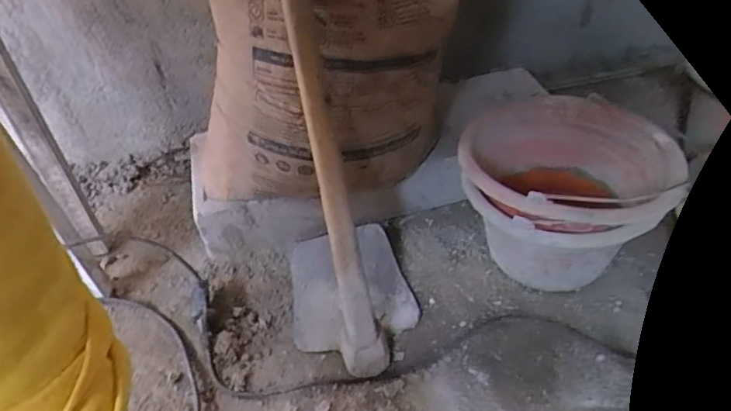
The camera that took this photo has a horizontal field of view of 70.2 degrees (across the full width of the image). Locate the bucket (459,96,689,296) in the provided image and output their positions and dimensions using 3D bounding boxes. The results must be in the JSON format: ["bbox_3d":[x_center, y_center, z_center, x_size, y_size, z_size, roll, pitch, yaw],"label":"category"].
[{"bbox_3d":[0.249,-0.007,0.701,0.235,0.197,0.222,-2,44,2],"label":"bucket"}]

